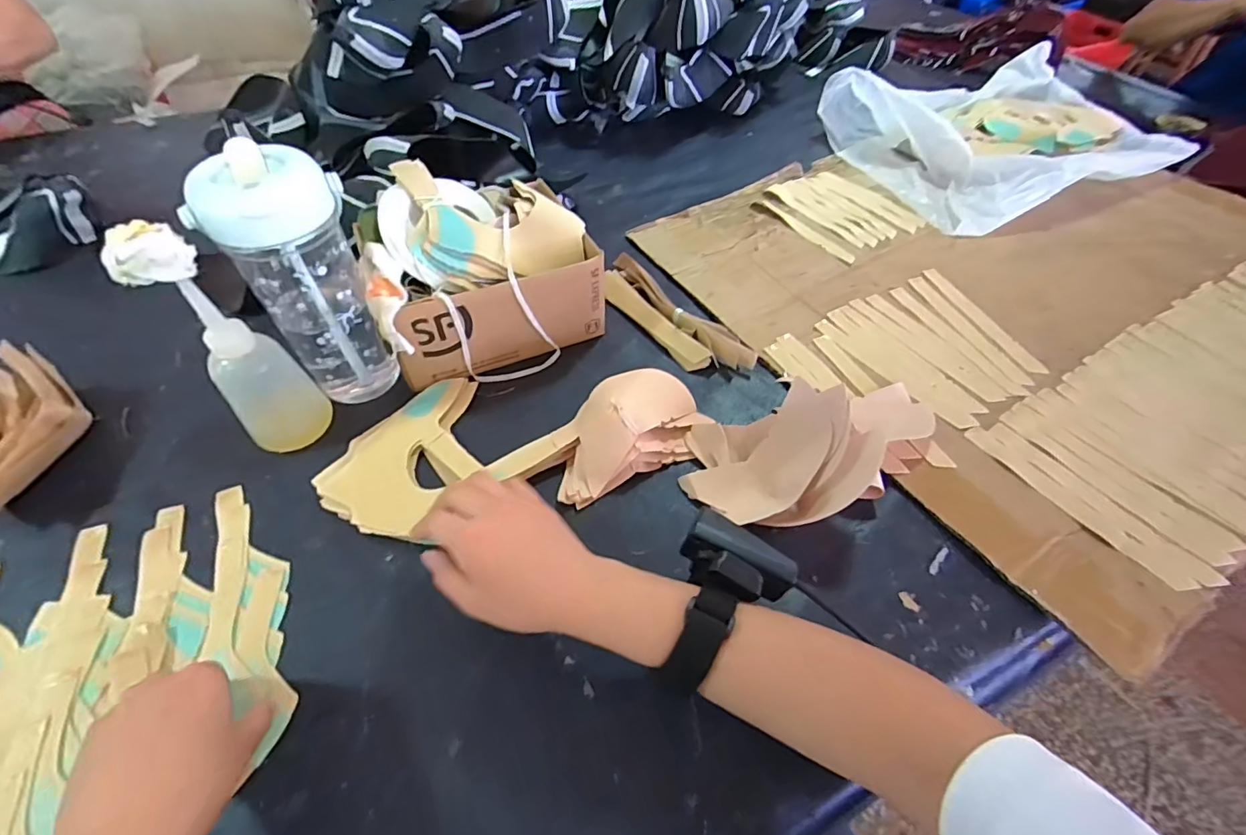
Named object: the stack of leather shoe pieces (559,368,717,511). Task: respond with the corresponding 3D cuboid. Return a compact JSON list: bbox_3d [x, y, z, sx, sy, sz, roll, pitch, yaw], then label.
[{"bbox_3d":[0.007,0.007,0.460,0.147,0.052,0.080,-20,55,-17],"label":"stack of leather shoe pieces"}]

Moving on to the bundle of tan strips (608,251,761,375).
[{"bbox_3d":[0.045,-0.116,0.568,0.060,0.015,0.219,-30,58,-24],"label":"bundle of tan strips"}]

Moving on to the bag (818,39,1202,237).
[{"bbox_3d":[0.550,-0.423,0.784,0.409,0.096,0.361,-14,54,-14],"label":"bag"}]

